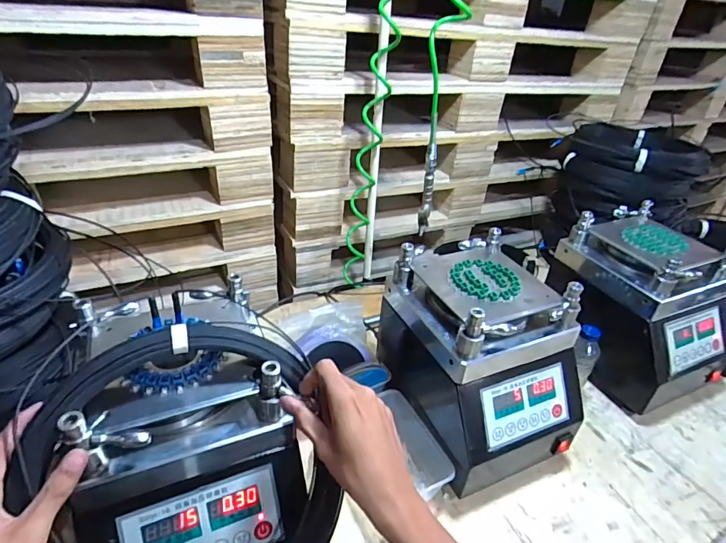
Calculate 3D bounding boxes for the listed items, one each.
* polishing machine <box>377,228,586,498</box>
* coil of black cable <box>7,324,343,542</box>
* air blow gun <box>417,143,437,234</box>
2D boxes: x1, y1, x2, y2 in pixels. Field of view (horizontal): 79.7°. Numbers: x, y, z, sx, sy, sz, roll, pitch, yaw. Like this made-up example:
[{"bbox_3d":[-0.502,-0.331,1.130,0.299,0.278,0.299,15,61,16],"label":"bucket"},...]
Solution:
[{"bbox_3d":[0.179,0.140,0.704,0.212,0.281,0.290,-13,38,-24],"label":"polishing machine"},{"bbox_3d":[-0.166,0.207,0.417,0.265,0.303,0.028,-15,0,-23],"label":"coil of black cable"},{"bbox_3d":[0.129,-0.163,0.866,0.025,0.164,0.059,8,34,4],"label":"air blow gun"}]

